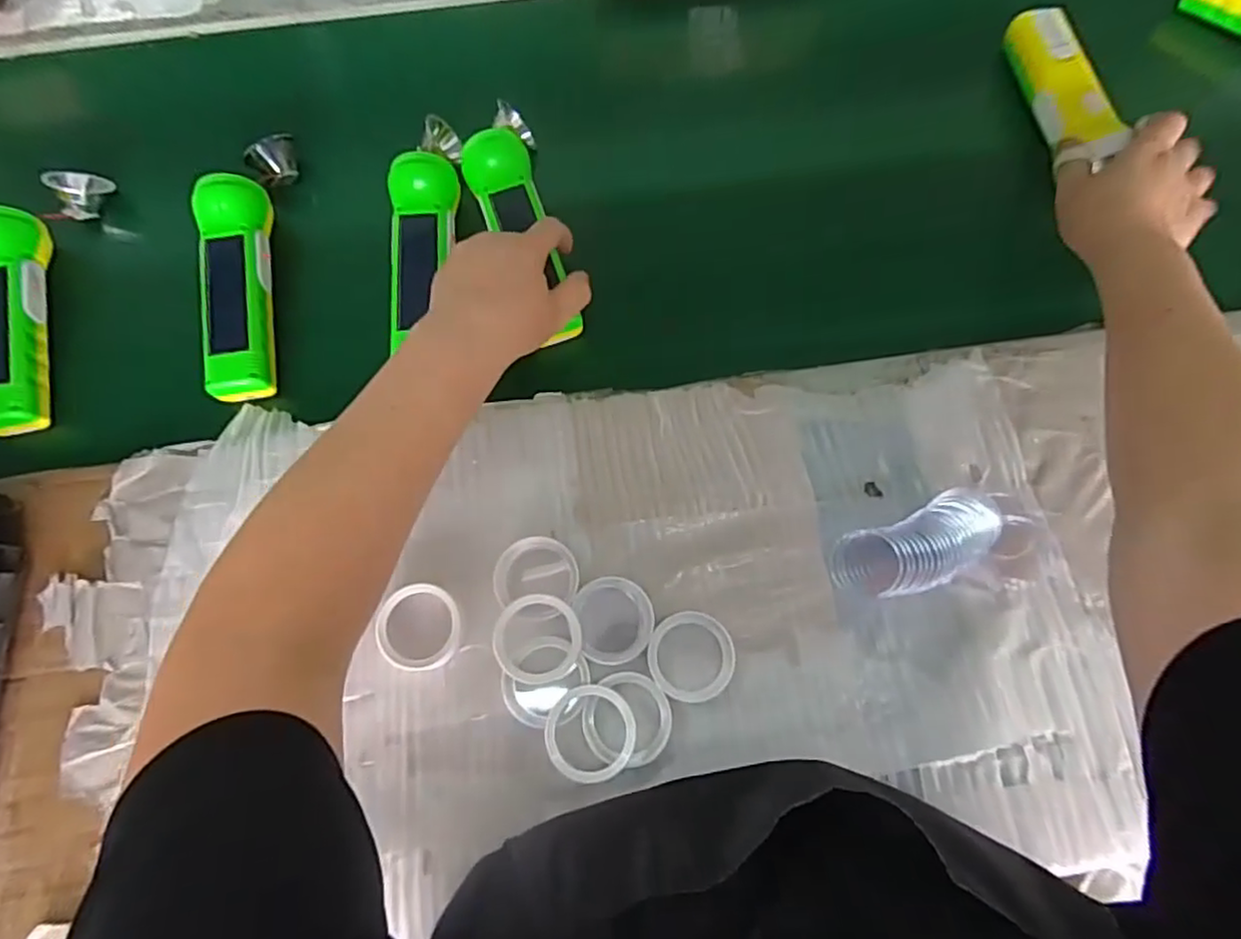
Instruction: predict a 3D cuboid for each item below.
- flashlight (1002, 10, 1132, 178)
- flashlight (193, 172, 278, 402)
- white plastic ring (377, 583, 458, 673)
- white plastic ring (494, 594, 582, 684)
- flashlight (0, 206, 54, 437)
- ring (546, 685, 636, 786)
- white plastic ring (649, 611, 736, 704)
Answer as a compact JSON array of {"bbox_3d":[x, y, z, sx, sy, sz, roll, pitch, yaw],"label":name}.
[{"bbox_3d":[0.324,-0.277,0.475,0.038,0.035,0.142,-5,69,-3],"label":"flashlight"},{"bbox_3d":[-0.282,-0.132,0.472,0.049,0.043,0.159,-5,74,-3],"label":"flashlight"},{"bbox_3d":[-0.128,0.102,0.418,0.047,0.012,0.054,16,74,3],"label":"white plastic ring"},{"bbox_3d":[-0.051,0.104,0.400,0.053,0.006,0.052,0,78,-2],"label":"white plastic ring"},{"bbox_3d":[-0.446,-0.107,0.470,0.052,0.051,0.162,-9,74,-4],"label":"flashlight"},{"bbox_3d":[-0.017,0.156,0.384,0.053,0.009,0.053,1,68,-3],"label":"ring"},{"bbox_3d":[0.045,0.120,0.416,0.054,0.010,0.055,0,74,-1],"label":"white plastic ring"}]

